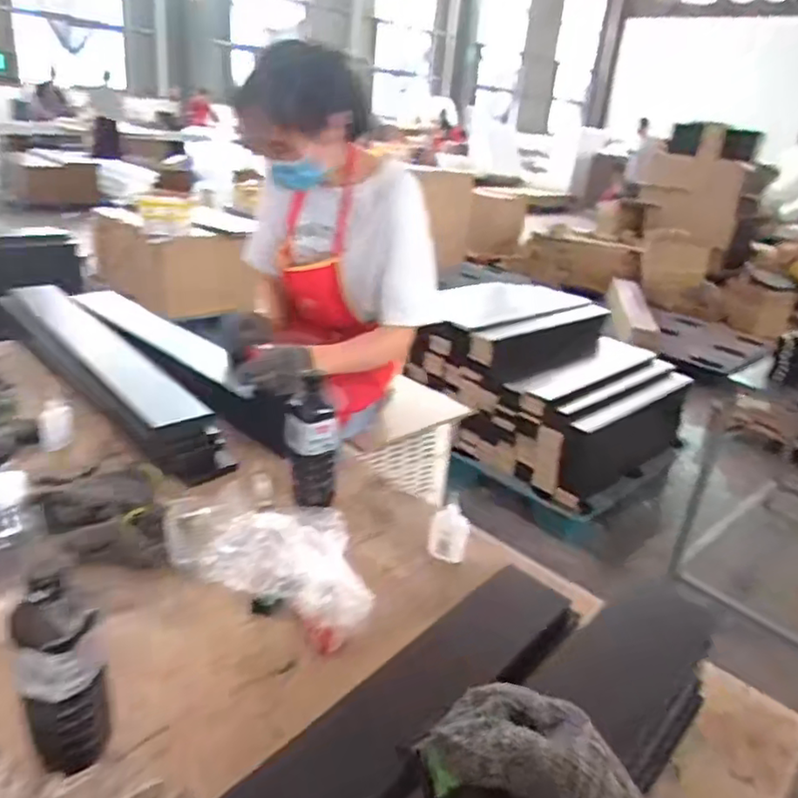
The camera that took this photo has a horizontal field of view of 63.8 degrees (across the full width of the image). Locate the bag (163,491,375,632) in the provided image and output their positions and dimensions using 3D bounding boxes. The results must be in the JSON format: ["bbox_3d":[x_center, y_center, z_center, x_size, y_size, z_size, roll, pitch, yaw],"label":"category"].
[{"bbox_3d":[-0.154,0.193,0.775,0.267,0.078,0.117,18,27,24],"label":"bag"}]

